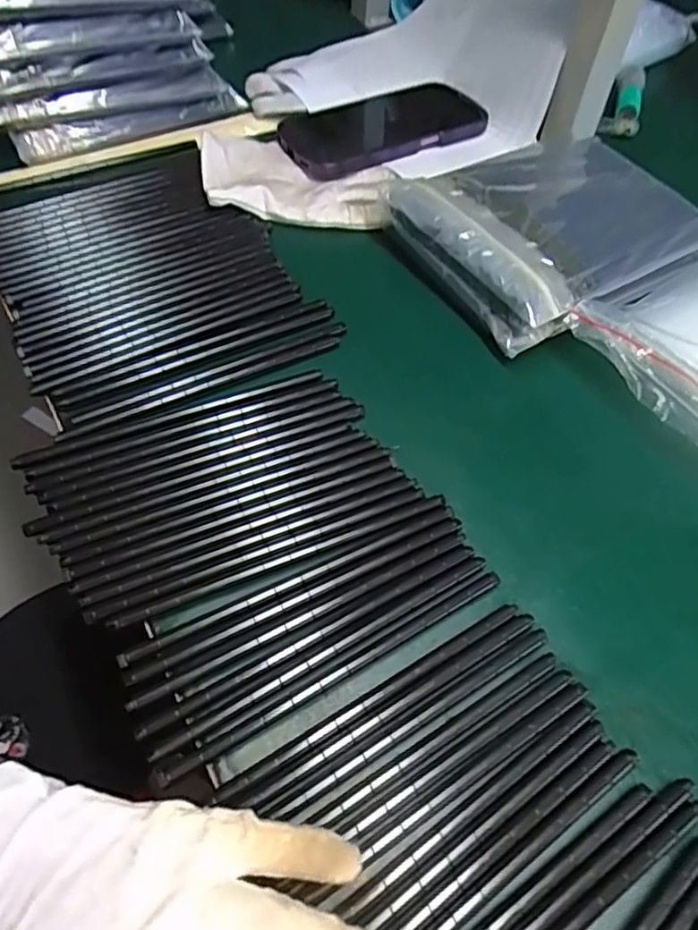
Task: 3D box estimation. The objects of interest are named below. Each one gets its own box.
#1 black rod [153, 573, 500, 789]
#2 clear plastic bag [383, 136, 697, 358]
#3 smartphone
[{"bbox_3d":[-0.002,0.090,0.283,0.171,0.005,0.009,-26,62,-20],"label":"black rod"},{"bbox_3d":[0.141,-0.164,0.439,0.184,0.040,0.151,-29,63,-21],"label":"clear plastic bag"},{"bbox_3d":[0.025,-0.277,0.518,0.166,0.012,0.086,-26,62,-20],"label":"smartphone"}]

